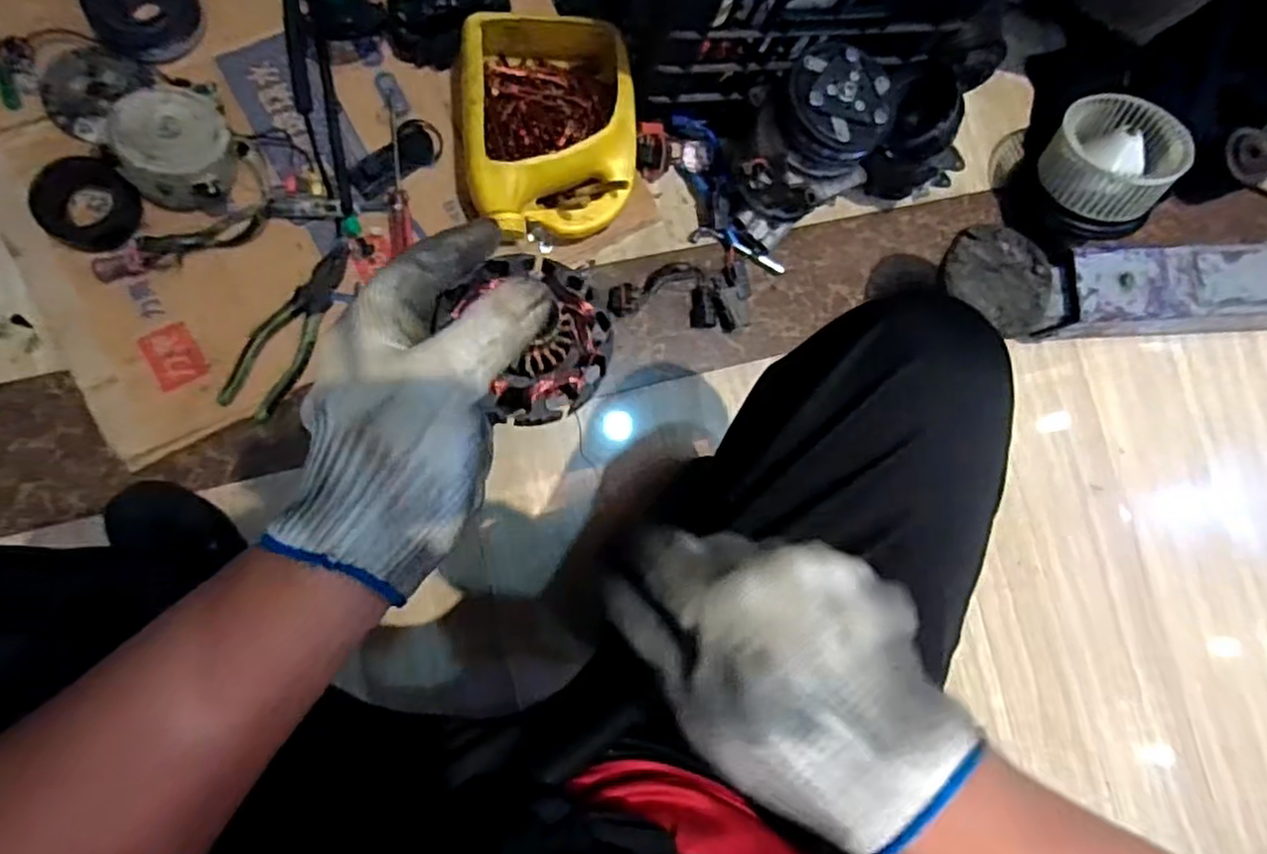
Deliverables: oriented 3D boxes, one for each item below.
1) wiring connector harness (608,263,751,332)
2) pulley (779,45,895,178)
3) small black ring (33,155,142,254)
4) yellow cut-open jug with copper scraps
[{"bbox_3d":[0.056,-0.159,0.830,0.167,0.028,0.079,6,83,-9],"label":"wiring connector harness"},{"bbox_3d":[0.198,-0.314,0.708,0.101,0.060,0.107,1,84,-10],"label":"pulley"},{"bbox_3d":[-0.553,-0.225,0.722,0.094,0.019,0.087,1,84,-10],"label":"small black ring"},{"bbox_3d":[-0.093,-0.321,0.783,0.178,0.098,0.225,-2,84,-10],"label":"yellow cut-open jug with copper scraps"}]

